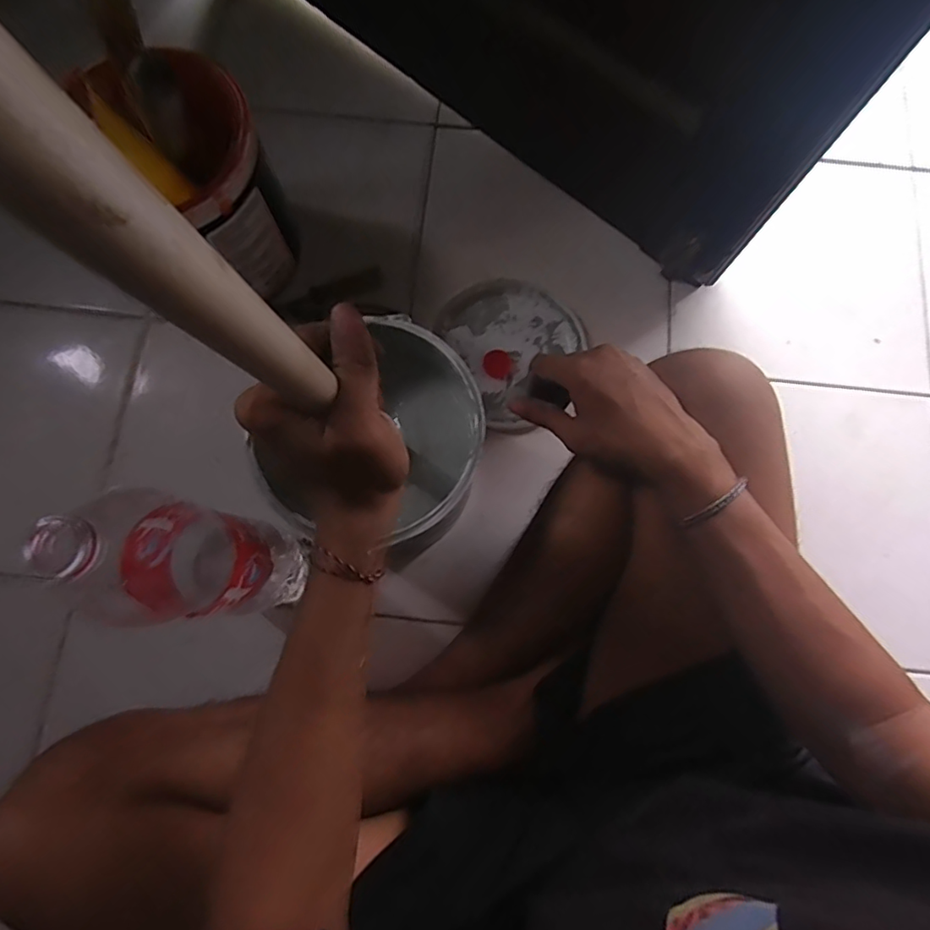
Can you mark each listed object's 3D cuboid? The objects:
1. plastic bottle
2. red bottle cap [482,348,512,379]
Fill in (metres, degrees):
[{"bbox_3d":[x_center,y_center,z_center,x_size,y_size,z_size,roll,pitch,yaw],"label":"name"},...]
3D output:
[{"bbox_3d":[-0.204,0.075,0.407,0.093,0.277,0.070,-2,78,-1],"label":"plastic bottle"},{"bbox_3d":[0.037,-0.114,0.619,0.032,0.006,0.033,0,78,-1],"label":"red bottle cap"}]

